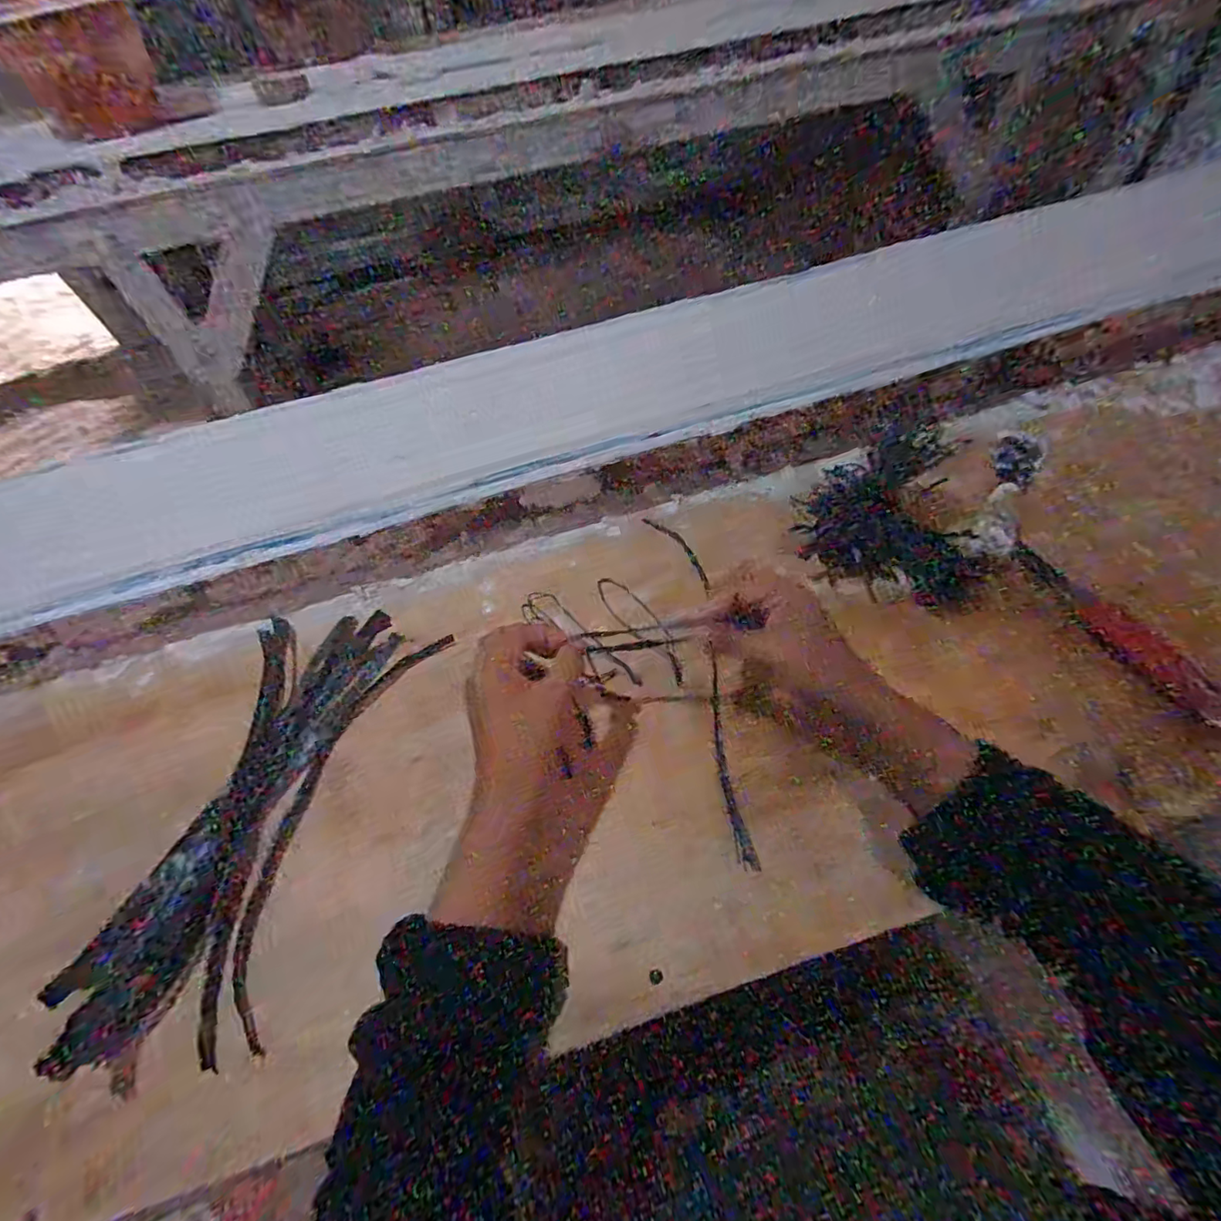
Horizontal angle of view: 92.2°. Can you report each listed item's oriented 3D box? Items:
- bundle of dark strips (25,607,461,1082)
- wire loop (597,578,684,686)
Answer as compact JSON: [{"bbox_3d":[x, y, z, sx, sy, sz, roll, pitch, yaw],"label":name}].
[{"bbox_3d":[-0.241,0.137,0.411,0.137,0.020,0.306,4,59,12],"label":"bundle of dark strips"},{"bbox_3d":[0.027,0.009,0.478,0.031,0.005,0.119,-36,59,-14],"label":"wire loop"}]

